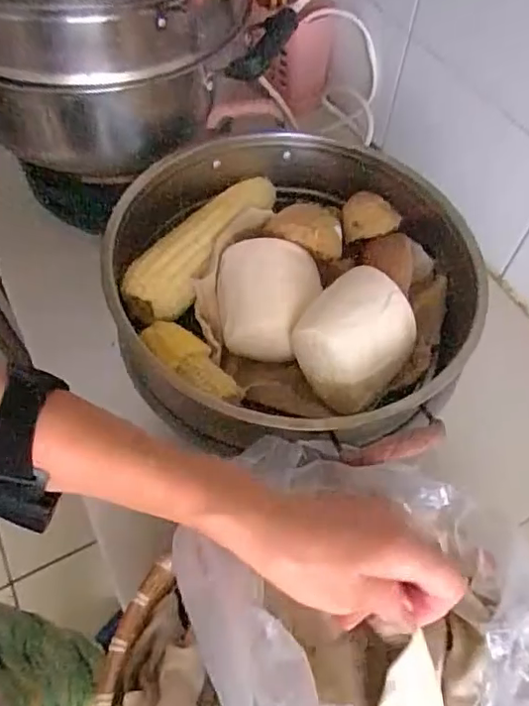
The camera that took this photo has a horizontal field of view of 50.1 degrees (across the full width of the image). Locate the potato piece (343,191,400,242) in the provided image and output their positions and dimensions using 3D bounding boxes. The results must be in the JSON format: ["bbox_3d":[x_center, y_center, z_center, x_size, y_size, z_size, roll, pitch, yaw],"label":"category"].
[{"bbox_3d":[0.100,-0.133,0.557,0.053,0.027,0.048,-8,58,-6],"label":"potato piece"}]

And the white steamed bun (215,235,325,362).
[{"bbox_3d":[0.002,-0.048,0.493,0.083,0.049,0.093,6,57,3],"label":"white steamed bun"}]

